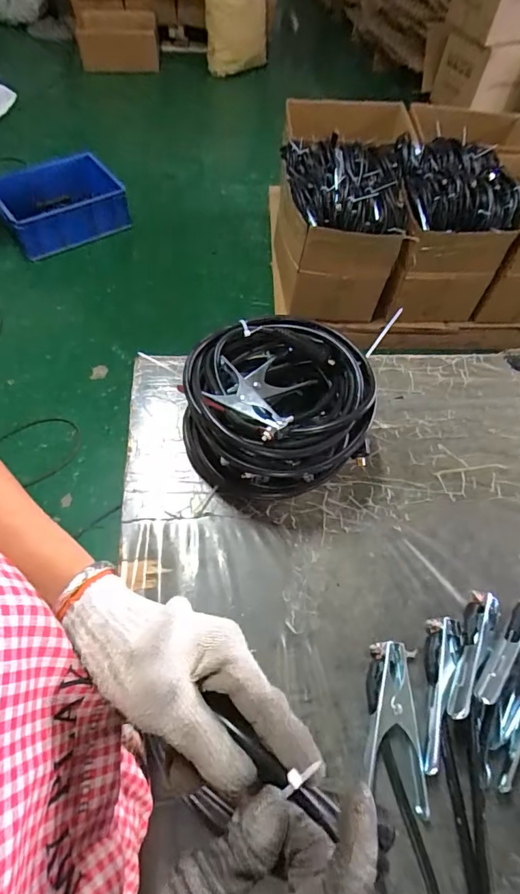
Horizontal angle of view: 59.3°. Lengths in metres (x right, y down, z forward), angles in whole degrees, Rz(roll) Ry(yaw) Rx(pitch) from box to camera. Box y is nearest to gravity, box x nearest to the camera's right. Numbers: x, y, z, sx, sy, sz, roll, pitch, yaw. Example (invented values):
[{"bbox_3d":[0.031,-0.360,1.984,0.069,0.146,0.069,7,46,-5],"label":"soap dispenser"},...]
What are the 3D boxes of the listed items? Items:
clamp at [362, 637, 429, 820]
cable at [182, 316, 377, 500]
[{"bbox_3d":[0.123,0.253,0.421,0.052,0.023,0.131,6,59,0],"label":"clamp"},{"bbox_3d":[0.014,-0.042,0.534,0.198,0.119,0.184,-3,59,-5],"label":"cable"}]

